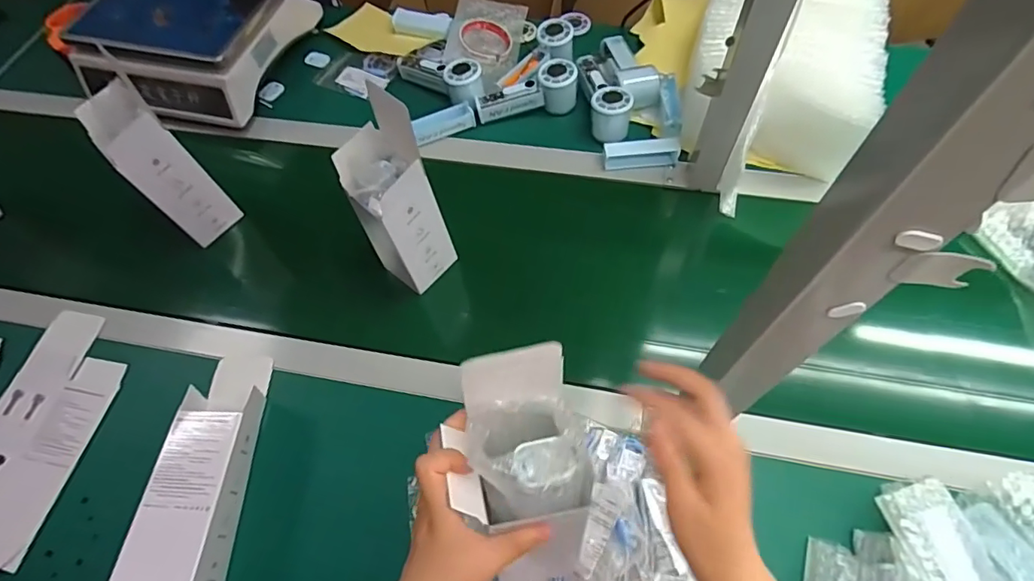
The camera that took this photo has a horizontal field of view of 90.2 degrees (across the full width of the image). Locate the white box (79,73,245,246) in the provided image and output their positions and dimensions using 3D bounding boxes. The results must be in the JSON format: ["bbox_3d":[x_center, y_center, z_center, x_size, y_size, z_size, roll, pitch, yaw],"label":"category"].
[{"bbox_3d":[-0.437,-0.147,0.644,0.074,0.192,0.067,40,72,21],"label":"white box"}]

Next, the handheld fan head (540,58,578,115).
[{"bbox_3d":[0.061,-0.301,0.771,0.057,0.068,0.049,1,63,4],"label":"handheld fan head"}]

